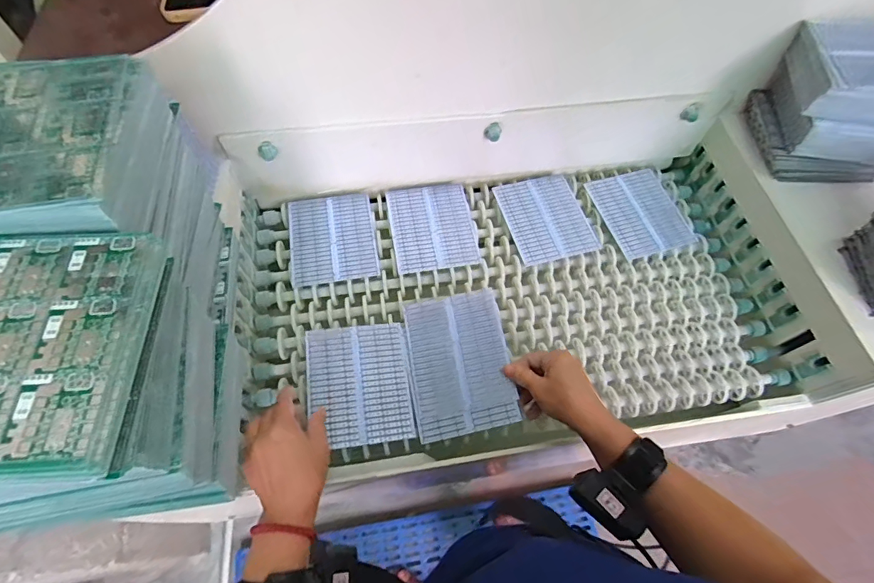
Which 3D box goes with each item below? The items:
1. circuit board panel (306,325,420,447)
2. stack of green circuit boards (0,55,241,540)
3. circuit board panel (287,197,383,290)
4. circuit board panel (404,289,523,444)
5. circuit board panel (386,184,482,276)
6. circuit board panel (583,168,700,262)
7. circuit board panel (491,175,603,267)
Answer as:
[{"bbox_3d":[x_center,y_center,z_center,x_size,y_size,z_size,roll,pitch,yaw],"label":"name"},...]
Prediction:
[{"bbox_3d":[-0.094,0.110,0.547,0.120,0.004,0.146,-5,63,-11],"label":"circuit board panel"},{"bbox_3d":[-0.284,0.010,0.355,0.191,0.205,0.306,-11,64,-9],"label":"stack of green circuit boards"},{"bbox_3d":[-0.152,-0.079,0.654,0.122,0.012,0.141,-10,63,-8],"label":"circuit board panel"},{"bbox_3d":[0.027,0.085,0.552,0.119,0.007,0.171,-12,65,4],"label":"circuit board panel"},{"bbox_3d":[-0.007,-0.100,0.667,0.121,0.010,0.147,-8,63,-7],"label":"circuit board panel"},{"bbox_3d":[0.317,-0.126,0.698,0.124,0.007,0.147,-14,64,-10],"label":"circuit board panel"},{"bbox_3d":[0.167,-0.113,0.683,0.123,0.009,0.143,-13,64,-10],"label":"circuit board panel"}]

